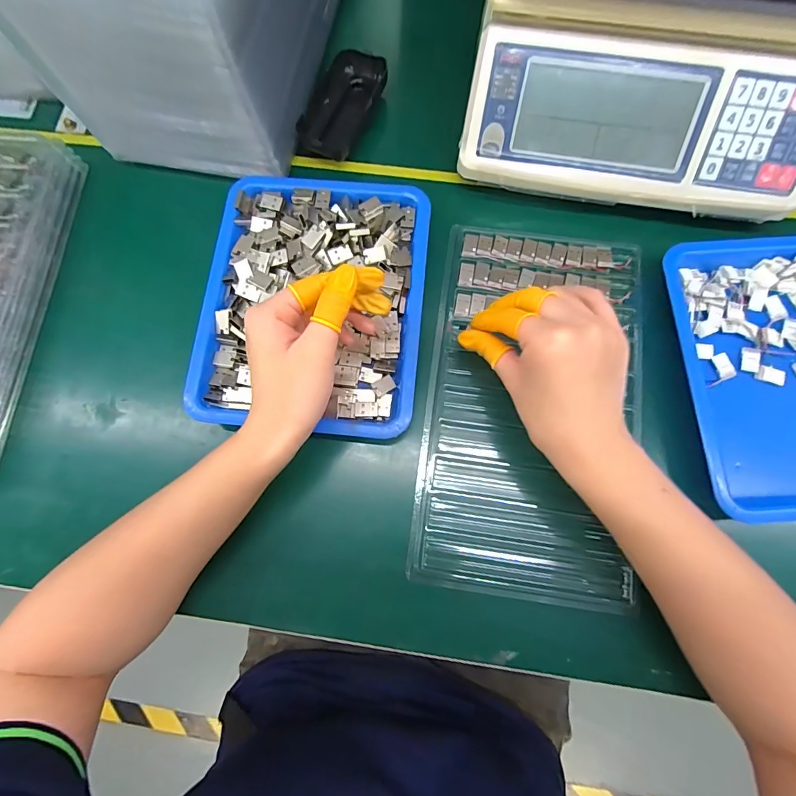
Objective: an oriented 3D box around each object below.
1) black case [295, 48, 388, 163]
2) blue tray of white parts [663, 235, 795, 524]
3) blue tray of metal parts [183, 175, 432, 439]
[{"bbox_3d":[-0.053,-0.273,0.384,0.055,0.021,0.112,23,79,6],"label":"black case"},{"bbox_3d":[0.302,-0.023,0.309,0.167,0.028,0.216,-2,77,1],"label":"blue tray of white parts"},{"bbox_3d":[-0.066,-0.082,0.334,0.171,0.031,0.218,5,77,3],"label":"blue tray of metal parts"}]

